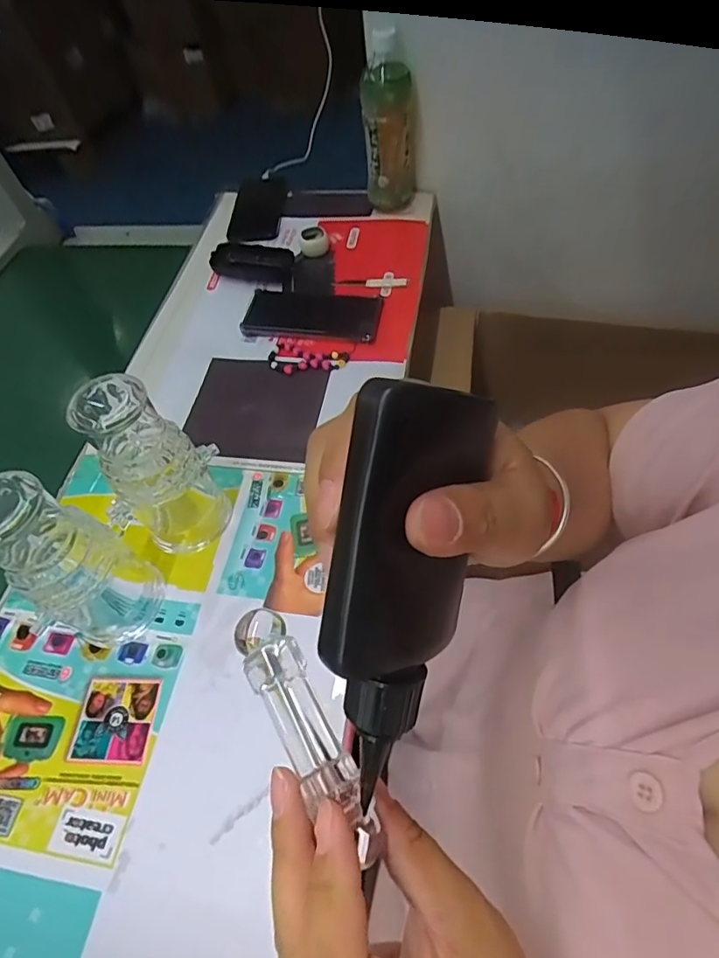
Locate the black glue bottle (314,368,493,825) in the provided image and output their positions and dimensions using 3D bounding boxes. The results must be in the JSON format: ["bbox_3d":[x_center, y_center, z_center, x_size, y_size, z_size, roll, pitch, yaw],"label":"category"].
[{"bbox_3d":[0.013,0.034,0.168,0.040,0.042,0.124,9,97,10],"label":"black glue bottle"}]

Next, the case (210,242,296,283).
[{"bbox_3d":[-0.141,-0.292,0.701,0.105,0.027,0.053,8,57,11],"label":"case"}]

